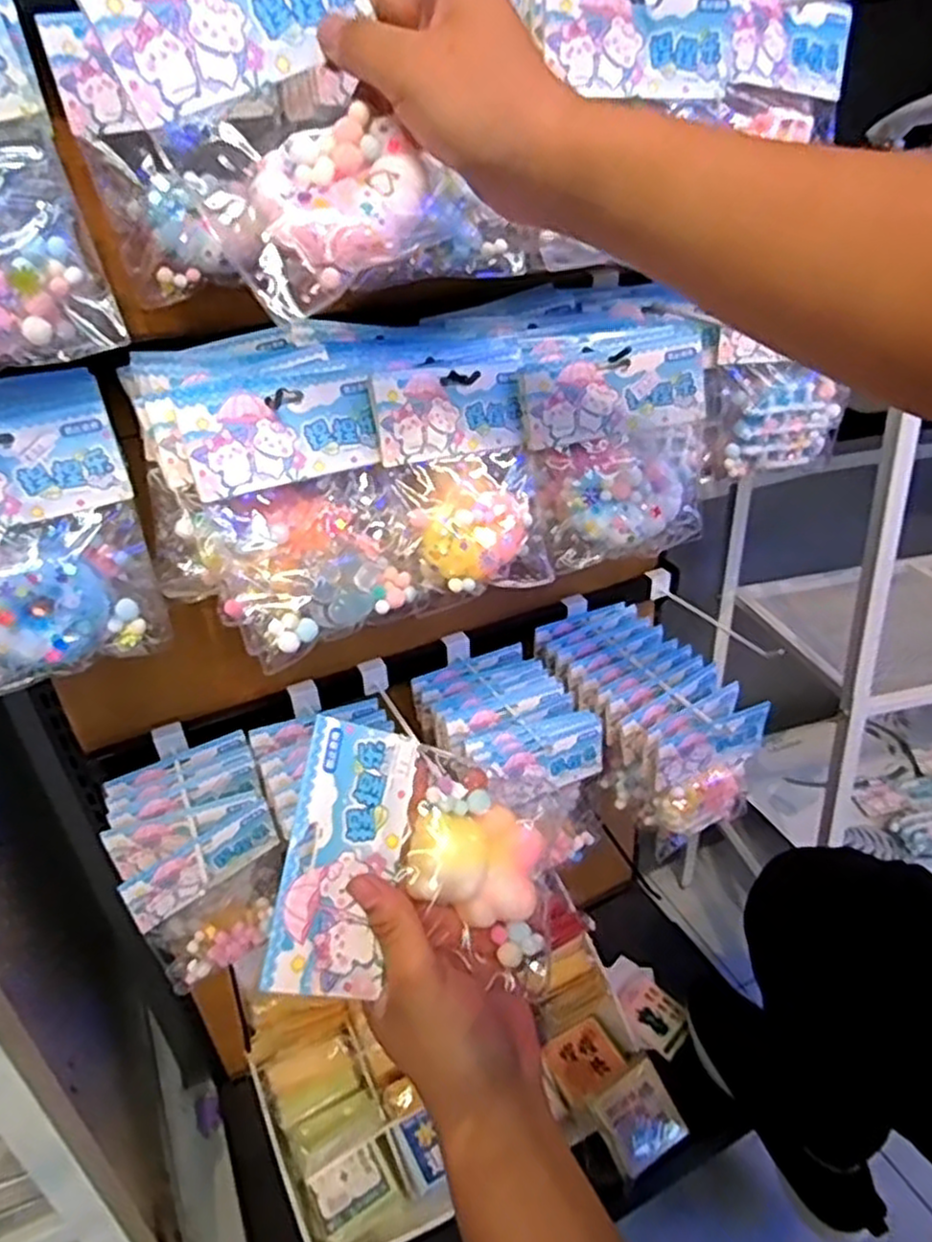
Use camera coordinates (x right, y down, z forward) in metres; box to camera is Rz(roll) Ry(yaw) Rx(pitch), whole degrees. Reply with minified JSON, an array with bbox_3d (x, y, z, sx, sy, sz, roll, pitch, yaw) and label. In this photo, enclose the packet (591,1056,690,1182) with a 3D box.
[{"bbox_3d":[0.209,0.593,0.900,0.092,0.015,0.090,-24,75,-25],"label":"packet"}]

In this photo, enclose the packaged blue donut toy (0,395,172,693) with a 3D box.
[{"bbox_3d":[-0.265,-0.044,0.463,0.125,0.149,0.063,-22,37,-26],"label":"packaged blue donut toy"}]

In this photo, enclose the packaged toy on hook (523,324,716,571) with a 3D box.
[{"bbox_3d":[0.113,-0.127,0.573,0.134,0.162,0.046,-8,20,-1],"label":"packaged toy on hook"}]

